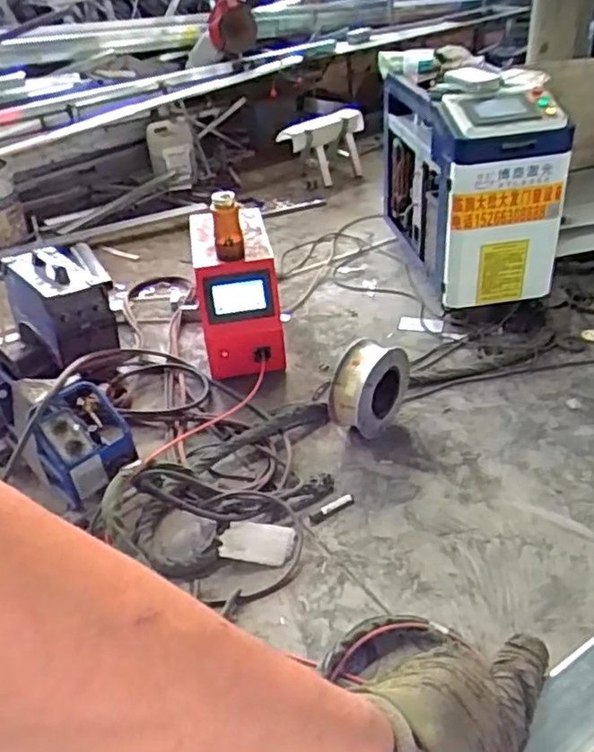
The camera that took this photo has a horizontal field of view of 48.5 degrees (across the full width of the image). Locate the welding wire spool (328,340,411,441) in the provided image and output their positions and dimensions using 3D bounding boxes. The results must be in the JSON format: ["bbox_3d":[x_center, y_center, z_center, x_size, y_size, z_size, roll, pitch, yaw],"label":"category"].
[{"bbox_3d":[0.201,0.039,1.859,0.124,0.255,0.261,21,44,32],"label":"welding wire spool"}]

